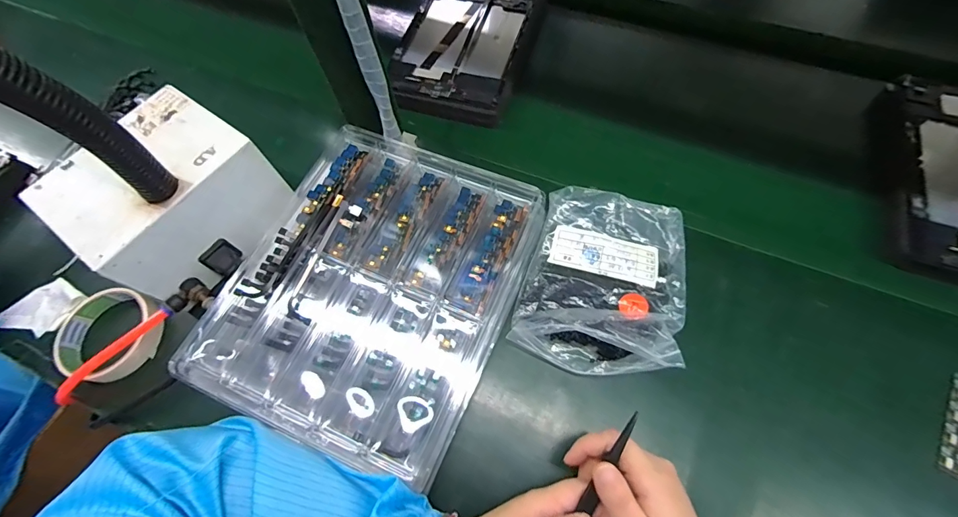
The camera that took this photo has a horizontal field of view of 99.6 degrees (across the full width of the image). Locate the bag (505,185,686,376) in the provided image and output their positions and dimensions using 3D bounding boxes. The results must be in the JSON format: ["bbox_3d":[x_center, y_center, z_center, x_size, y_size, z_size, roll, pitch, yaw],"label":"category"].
[{"bbox_3d":[0.115,0.017,0.365,0.135,0.050,0.167,17,65,10],"label":"bag"}]

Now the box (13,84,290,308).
[{"bbox_3d":[-0.283,-0.055,0.380,0.138,0.087,0.151,32,69,17],"label":"box"}]

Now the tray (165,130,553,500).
[{"bbox_3d":[-0.087,0.022,0.372,0.222,0.058,0.272,20,66,12],"label":"tray"}]

